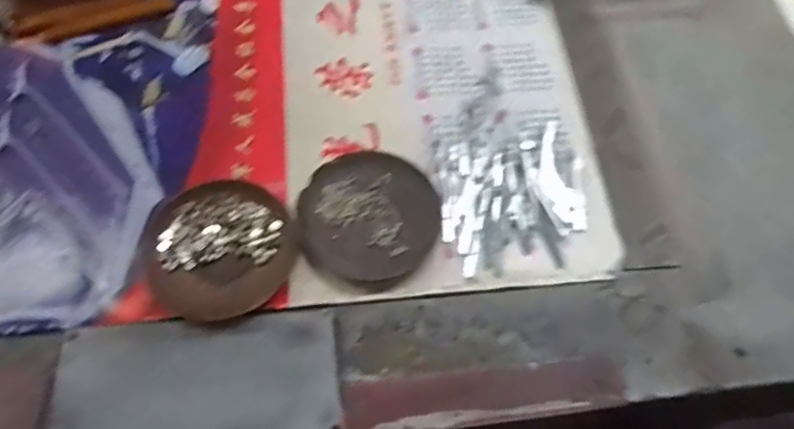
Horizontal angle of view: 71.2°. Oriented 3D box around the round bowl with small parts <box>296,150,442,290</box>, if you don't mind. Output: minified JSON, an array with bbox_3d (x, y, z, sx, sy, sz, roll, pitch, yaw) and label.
[{"bbox_3d":[-0.022,0.001,0.458,0.110,0.016,0.116,1,66,-2],"label":"round bowl with small parts"}]

